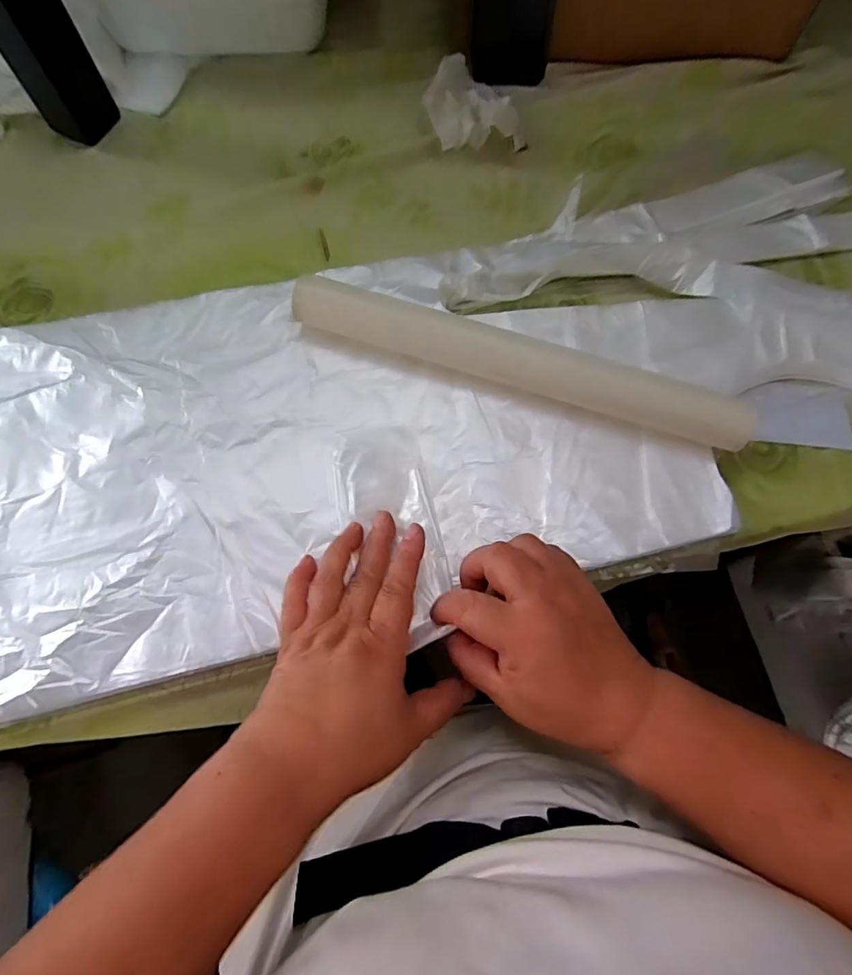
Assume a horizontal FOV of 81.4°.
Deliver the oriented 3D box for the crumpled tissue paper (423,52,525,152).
[{"bbox_3d":[0.043,-0.392,0.512,0.082,0.023,0.127,-15,71,-6],"label":"crumpled tissue paper"}]

